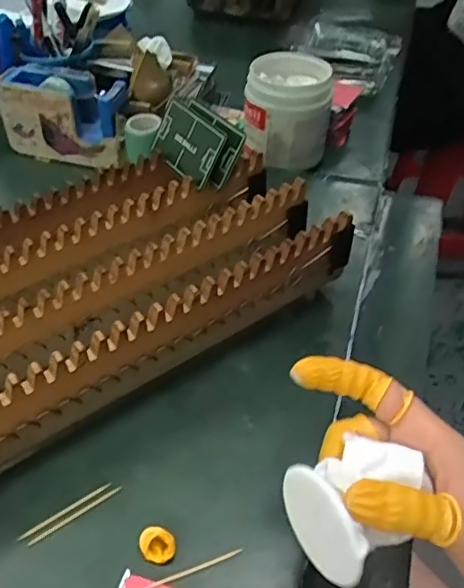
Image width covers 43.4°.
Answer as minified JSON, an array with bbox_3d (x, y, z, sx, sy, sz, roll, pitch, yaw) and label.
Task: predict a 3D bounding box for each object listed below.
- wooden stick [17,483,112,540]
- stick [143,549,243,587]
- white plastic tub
[{"bbox_3d":[-0.103,0.133,0.361,0.060,0.004,0.004,-26,52,-23],"label":"wooden stick"},{"bbox_3d":[-0.022,0.161,0.342,0.060,0.004,0.004,-15,49,-15],"label":"stick"},{"bbox_3d":[0.063,-0.205,0.655,0.094,0.095,0.086,4,47,3],"label":"white plastic tub"}]

